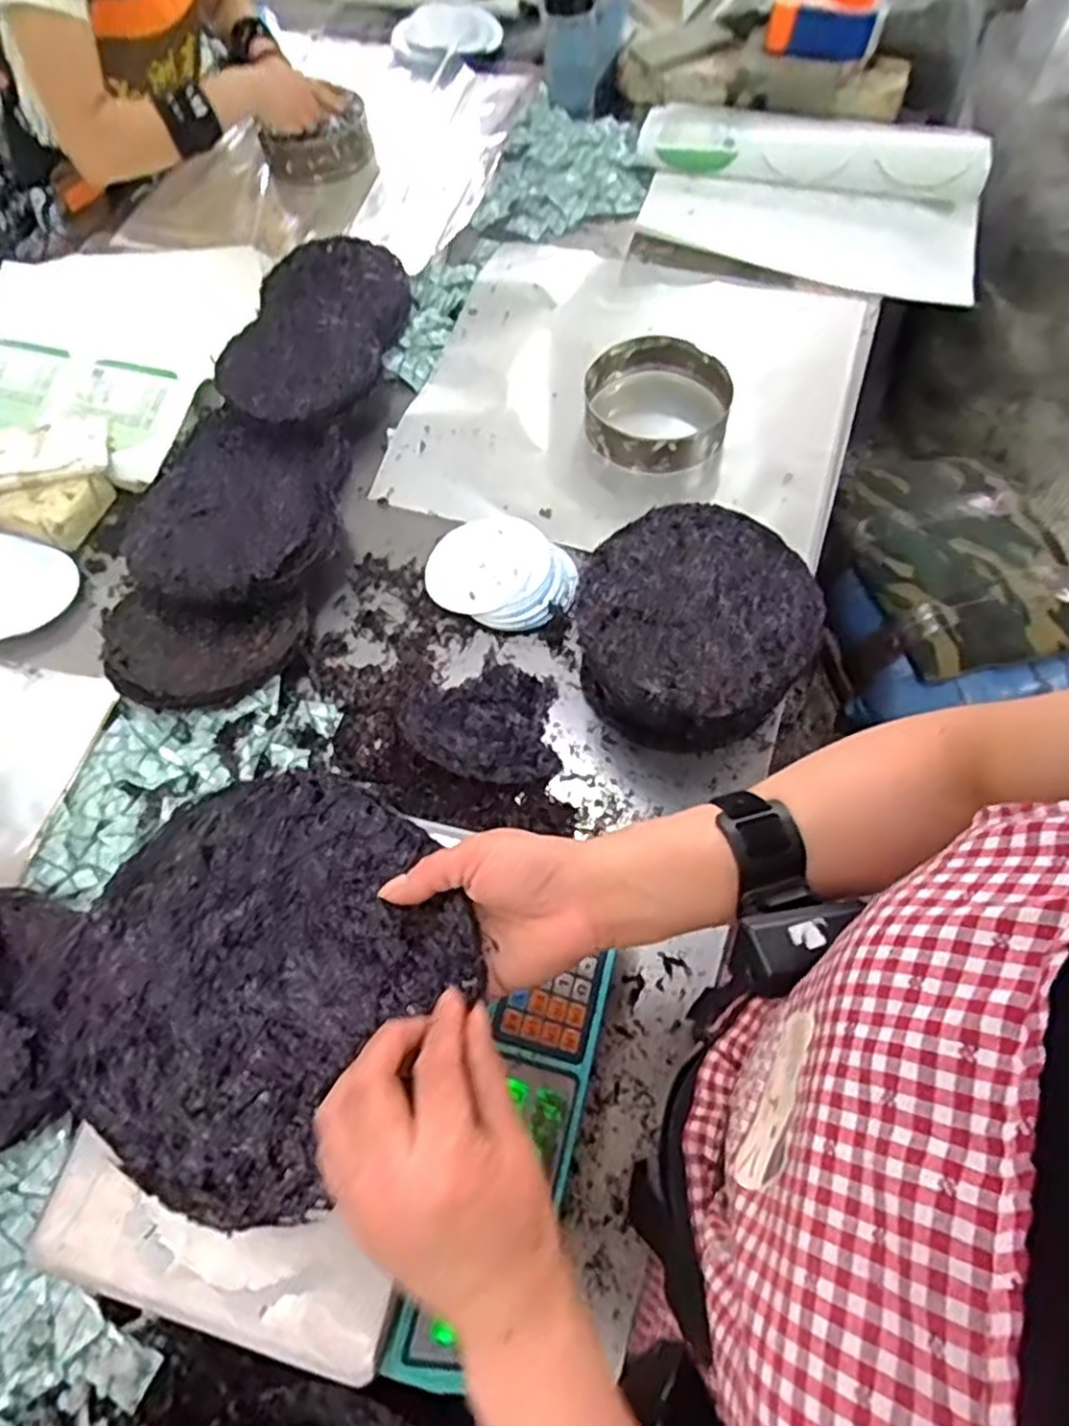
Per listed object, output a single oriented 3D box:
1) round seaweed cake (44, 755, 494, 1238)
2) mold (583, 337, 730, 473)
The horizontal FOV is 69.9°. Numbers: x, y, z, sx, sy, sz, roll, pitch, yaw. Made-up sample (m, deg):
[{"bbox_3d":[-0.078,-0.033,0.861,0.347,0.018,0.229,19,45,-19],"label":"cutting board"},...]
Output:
[{"bbox_3d":[-0.139,0.125,0.390,0.184,0.011,0.192,36,71,18],"label":"round seaweed cake"},{"bbox_3d":[0.156,-0.392,0.970,0.186,0.050,0.192,-1,64,2],"label":"mold"}]

